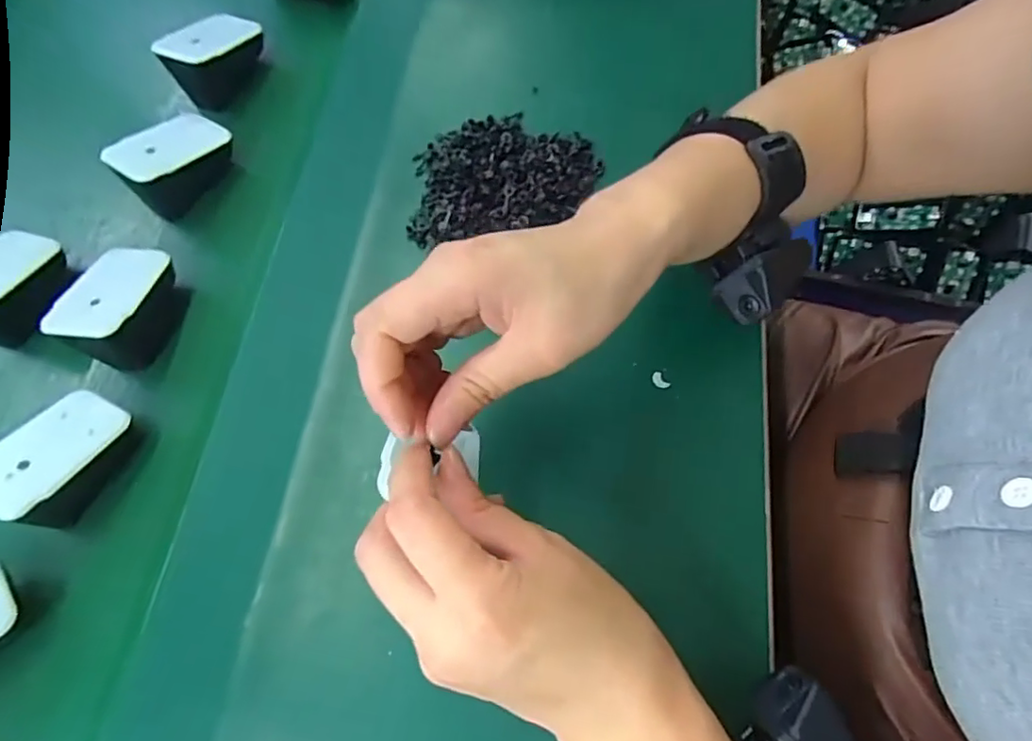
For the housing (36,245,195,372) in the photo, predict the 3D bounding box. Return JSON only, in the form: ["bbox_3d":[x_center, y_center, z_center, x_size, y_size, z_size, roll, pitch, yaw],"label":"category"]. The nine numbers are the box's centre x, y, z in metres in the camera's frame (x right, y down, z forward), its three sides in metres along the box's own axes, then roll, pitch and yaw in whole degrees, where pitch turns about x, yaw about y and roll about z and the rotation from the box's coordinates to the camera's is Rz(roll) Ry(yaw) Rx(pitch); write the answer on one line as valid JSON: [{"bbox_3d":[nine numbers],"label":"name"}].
[{"bbox_3d":[-0.226,-0.039,0.342,0.050,0.053,0.072,11,68,8],"label":"housing"}]

